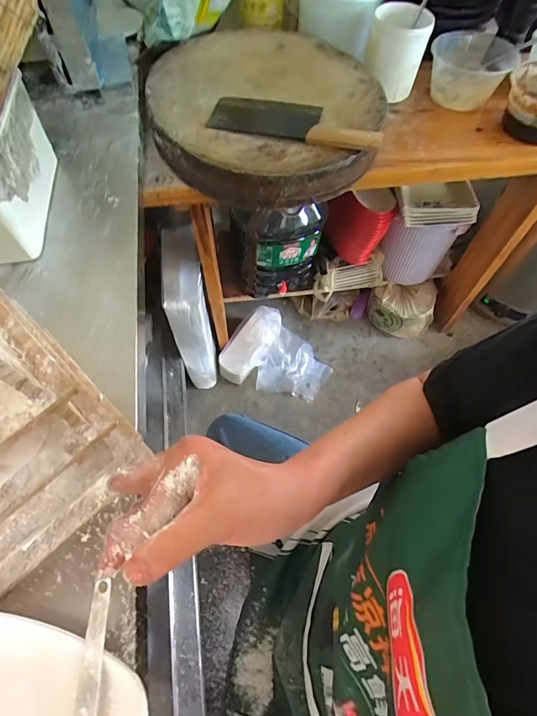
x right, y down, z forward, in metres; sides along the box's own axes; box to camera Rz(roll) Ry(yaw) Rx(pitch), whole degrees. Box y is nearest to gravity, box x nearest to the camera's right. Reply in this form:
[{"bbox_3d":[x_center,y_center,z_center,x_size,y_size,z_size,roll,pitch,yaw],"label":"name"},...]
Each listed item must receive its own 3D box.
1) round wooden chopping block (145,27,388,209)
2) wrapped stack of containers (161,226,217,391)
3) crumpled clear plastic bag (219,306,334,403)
[{"bbox_3d":[-0.013,-0.420,0.668,0.388,0.096,0.321,18,69,7],"label":"round wooden chopping block"},{"bbox_3d":[-0.217,-0.114,1.108,0.095,0.448,0.229,-5,60,-5],"label":"wrapped stack of containers"},{"bbox_3d":[0.029,0.003,1.259,0.328,0.186,0.243,28,63,14],"label":"crumpled clear plastic bag"}]

